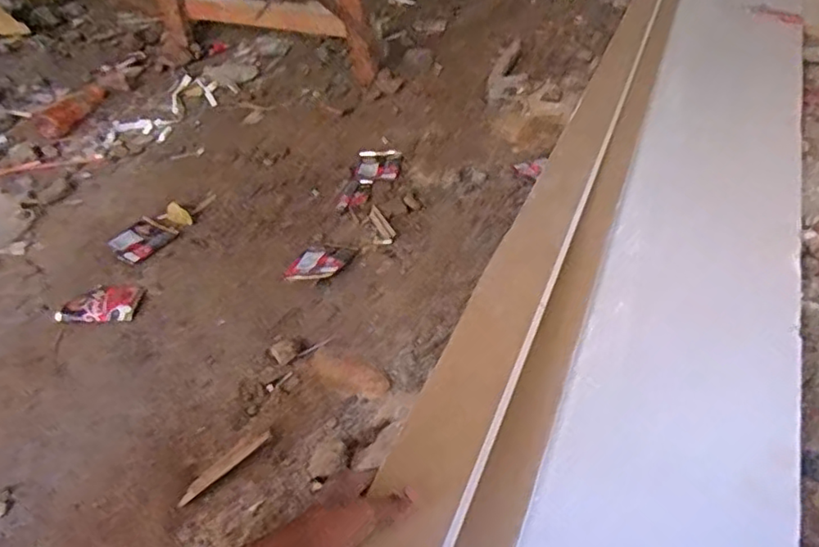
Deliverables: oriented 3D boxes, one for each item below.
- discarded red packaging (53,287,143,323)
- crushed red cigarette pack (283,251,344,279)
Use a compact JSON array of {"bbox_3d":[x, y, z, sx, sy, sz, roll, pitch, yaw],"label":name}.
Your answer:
[{"bbox_3d":[-0.460,0.042,0.920,0.108,0.017,0.069,-4,42,3],"label":"discarded red packaging"},{"bbox_3d":[-0.151,-0.005,0.987,0.077,0.022,0.063,16,47,23],"label":"crushed red cigarette pack"}]

